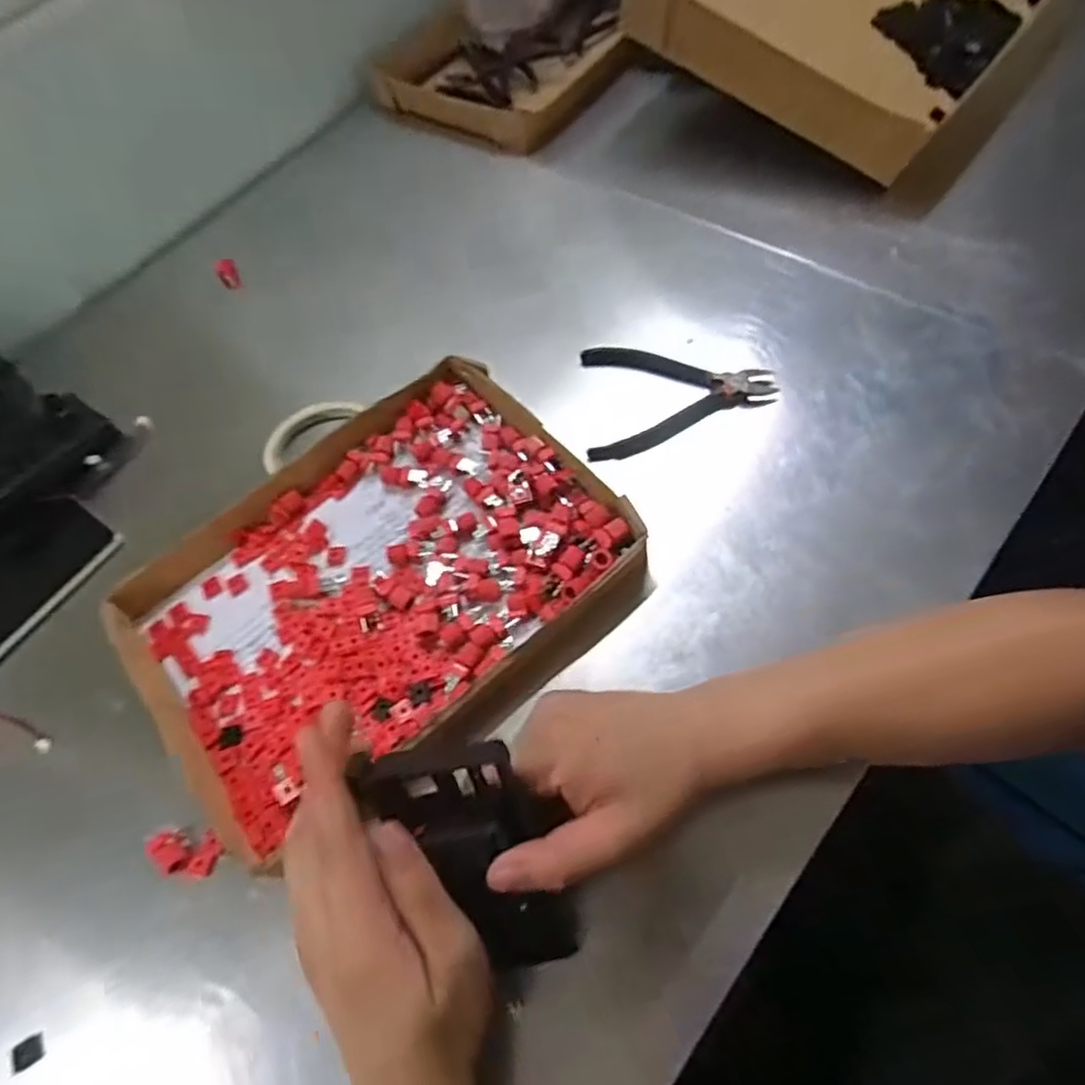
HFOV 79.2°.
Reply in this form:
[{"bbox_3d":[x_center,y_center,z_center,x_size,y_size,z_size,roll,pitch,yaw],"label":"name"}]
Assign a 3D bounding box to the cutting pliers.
[{"bbox_3d":[0.104,-0.118,0.514,0.137,0.020,0.104,-8,55,11],"label":"cutting pliers"}]

